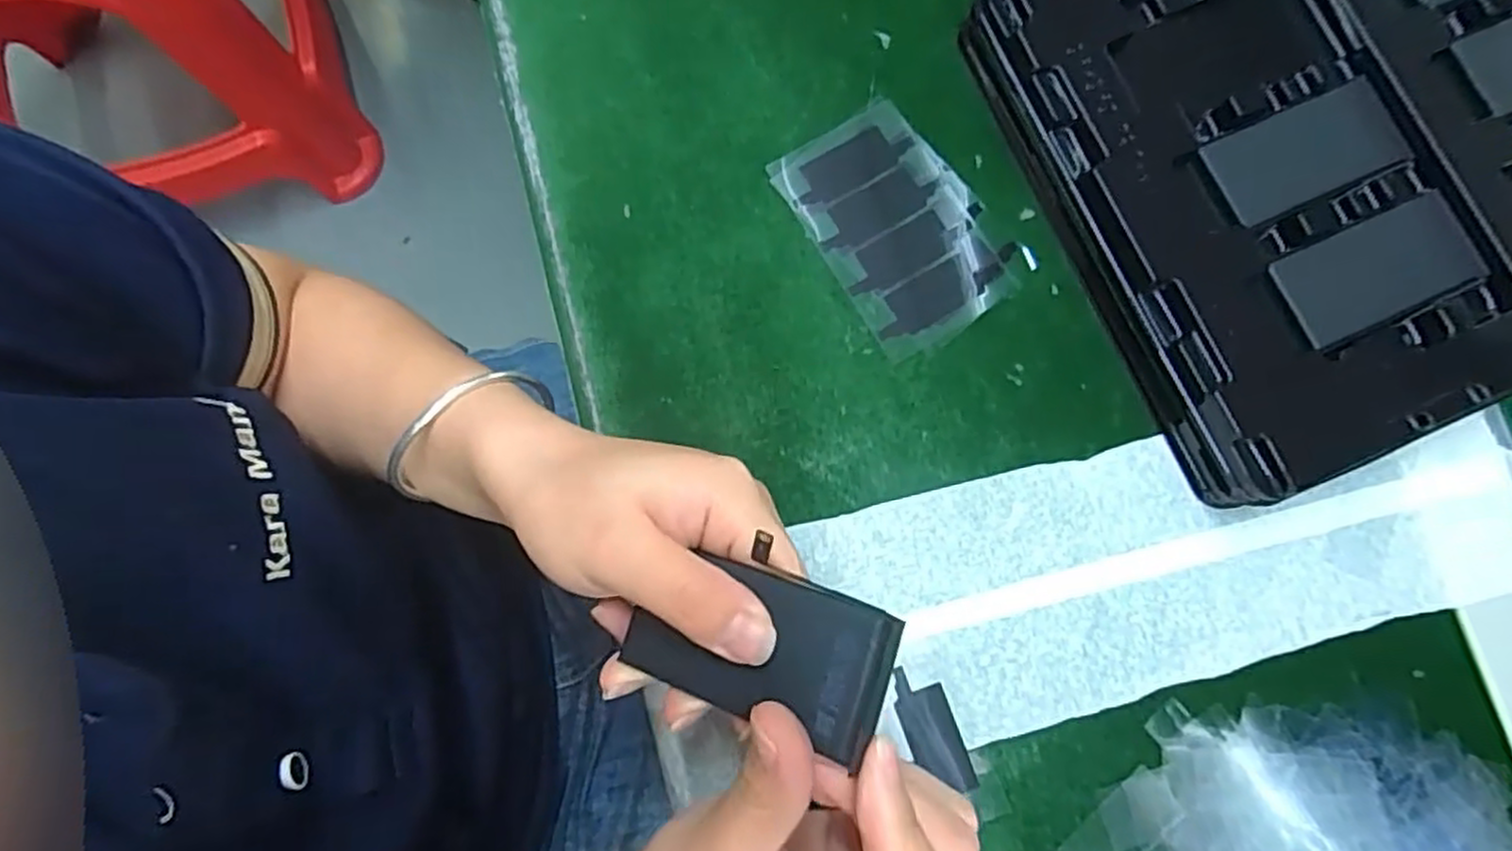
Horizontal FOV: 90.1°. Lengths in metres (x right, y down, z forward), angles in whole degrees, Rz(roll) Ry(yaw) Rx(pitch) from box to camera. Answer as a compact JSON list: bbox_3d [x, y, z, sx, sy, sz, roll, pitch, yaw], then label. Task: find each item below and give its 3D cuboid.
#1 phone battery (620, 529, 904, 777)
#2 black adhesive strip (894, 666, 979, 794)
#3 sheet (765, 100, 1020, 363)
[{"bbox_3d":[-0.001,0.059,0.208,0.077,0.007,0.042,14,83,33],"label":"phone battery"},{"bbox_3d":[0.063,0.109,0.270,0.019,0.004,0.046,-19,80,-5],"label":"black adhesive strip"},{"bbox_3d":[0.057,-0.080,0.301,0.064,0.004,0.096,-33,82,-7],"label":"sheet"}]

